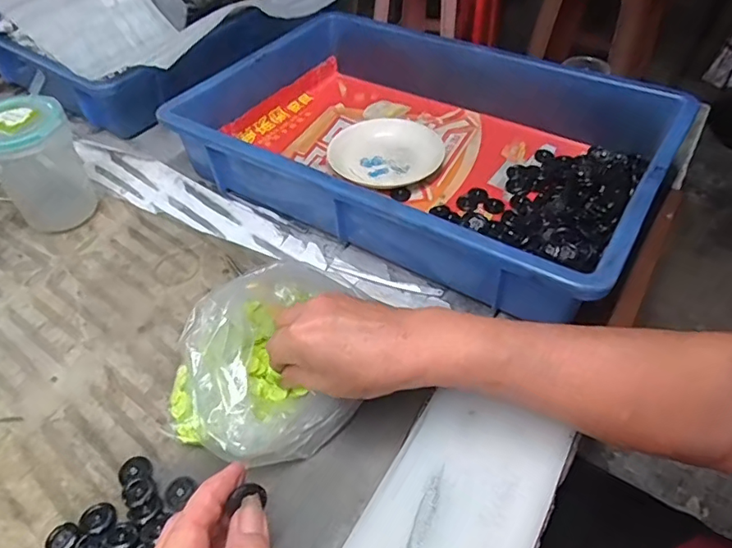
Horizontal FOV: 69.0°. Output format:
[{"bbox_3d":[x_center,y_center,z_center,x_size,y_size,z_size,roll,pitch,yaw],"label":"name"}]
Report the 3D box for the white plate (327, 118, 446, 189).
[{"bbox_3d":[0.020,-0.129,0.567,0.114,0.023,0.114,0,47,0],"label":"white plate"}]

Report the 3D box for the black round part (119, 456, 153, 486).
[{"bbox_3d":[-0.148,0.127,0.342,0.019,0.007,0.018,0,47,0],"label":"black round part"}]

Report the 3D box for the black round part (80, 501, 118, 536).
[{"bbox_3d":[-0.162,0.148,0.323,0.021,0.004,0.019,24,52,22],"label":"black round part"}]

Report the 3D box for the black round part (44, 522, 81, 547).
[{"bbox_3d":[-0.179,0.158,0.315,0.019,0.007,0.018,0,47,0],"label":"black round part"}]

